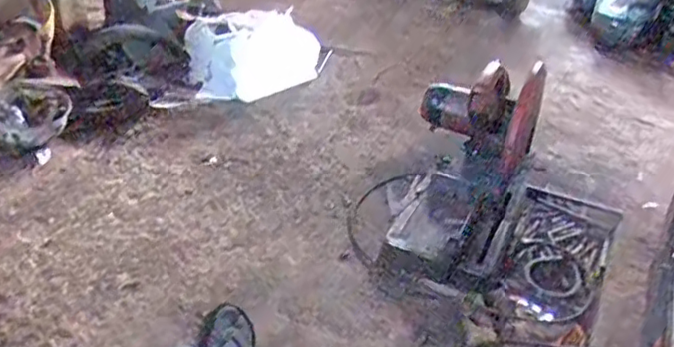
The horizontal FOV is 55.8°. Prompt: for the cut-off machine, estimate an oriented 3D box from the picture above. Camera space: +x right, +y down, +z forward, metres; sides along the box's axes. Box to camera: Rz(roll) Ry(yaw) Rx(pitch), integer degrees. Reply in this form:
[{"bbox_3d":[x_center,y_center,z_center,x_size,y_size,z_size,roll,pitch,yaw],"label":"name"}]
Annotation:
[{"bbox_3d":[0.307,-0.043,1.543,0.272,0.427,0.452,17,33,17],"label":"cut-off machine"}]

